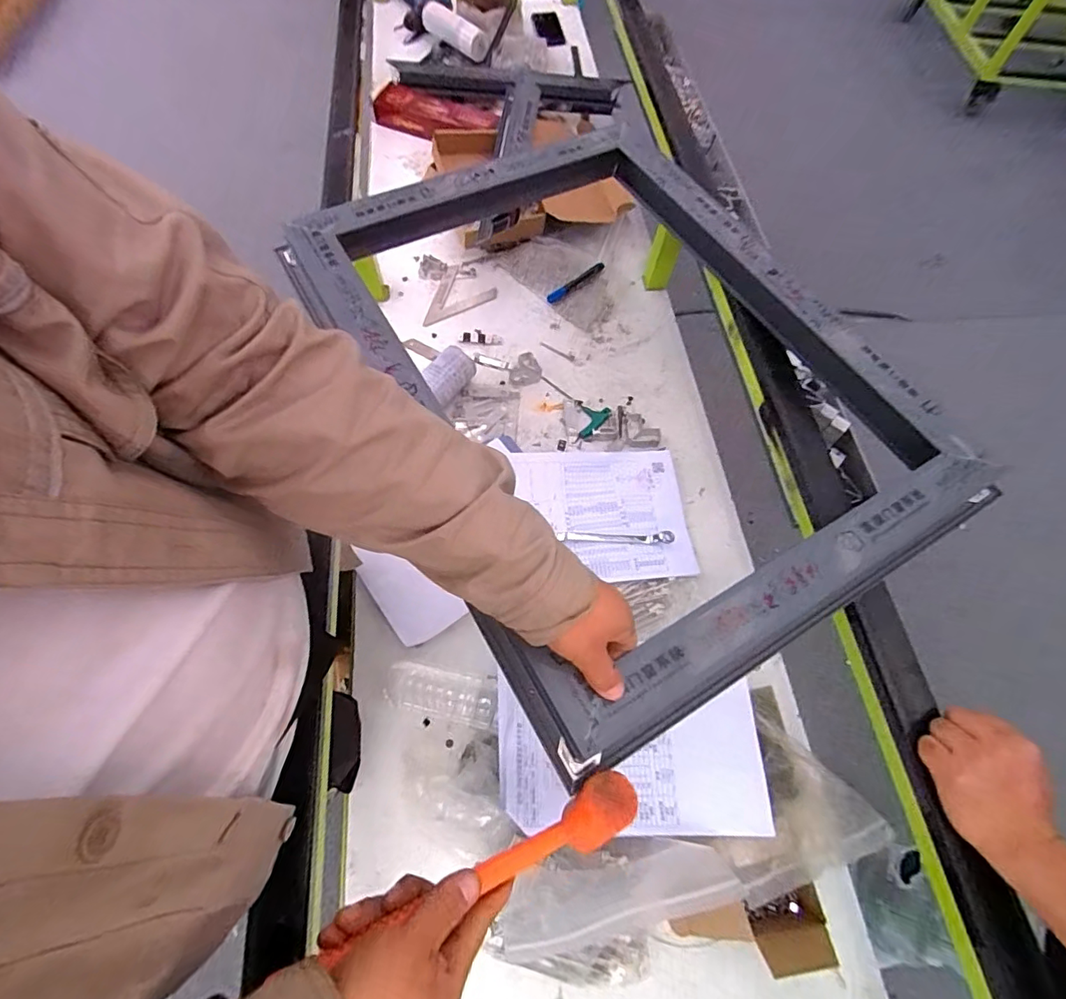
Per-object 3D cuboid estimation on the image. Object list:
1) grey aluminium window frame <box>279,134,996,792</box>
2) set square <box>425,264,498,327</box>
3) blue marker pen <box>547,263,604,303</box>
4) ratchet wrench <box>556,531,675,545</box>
[{"bbox_3d":[0.083,-0.155,0.594,0.532,0.061,0.714,-28,69,-15],"label":"grey aluminium window frame"},{"bbox_3d":[-0.138,-0.386,0.993,0.112,0.009,0.160,19,65,1],"label":"set square"},{"bbox_3d":[0.087,-0.427,1.005,0.140,0.017,0.022,-35,71,-18],"label":"blue marker pen"},{"bbox_3d":[0.126,0.055,0.770,0.172,0.011,0.019,3,64,-2],"label":"ratchet wrench"}]

